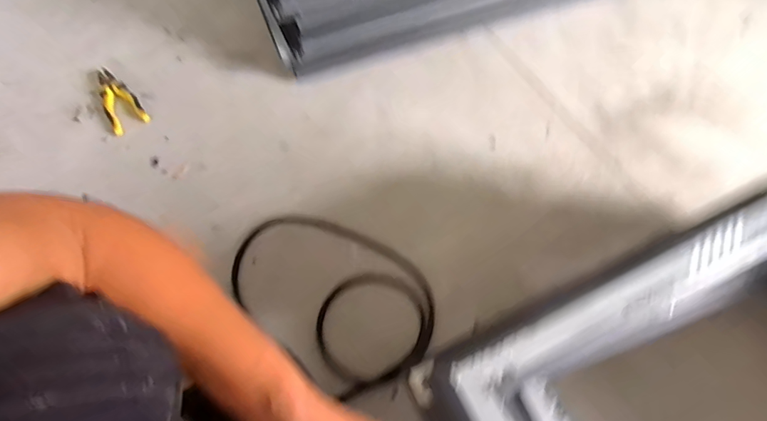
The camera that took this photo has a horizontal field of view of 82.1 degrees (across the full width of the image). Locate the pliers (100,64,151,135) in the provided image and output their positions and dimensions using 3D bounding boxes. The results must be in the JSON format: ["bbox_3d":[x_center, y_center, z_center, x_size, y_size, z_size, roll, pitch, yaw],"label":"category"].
[{"bbox_3d":[-0.543,-0.232,0.893,0.067,0.030,0.185,-33,62,-17],"label":"pliers"}]

